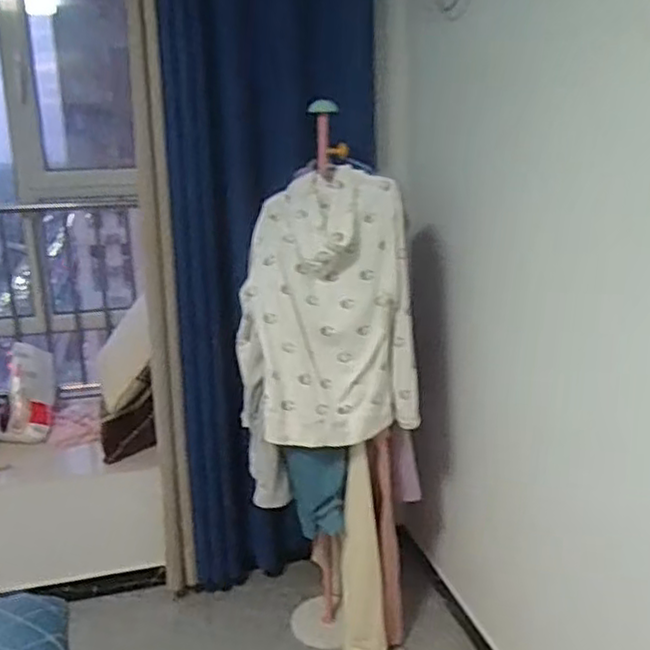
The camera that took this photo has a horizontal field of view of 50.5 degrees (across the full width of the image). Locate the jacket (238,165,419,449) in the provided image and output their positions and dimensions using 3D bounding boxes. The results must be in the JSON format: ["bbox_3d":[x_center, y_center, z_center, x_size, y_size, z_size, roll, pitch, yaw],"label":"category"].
[{"bbox_3d":[-0.009,-0.043,1.879,0.445,0.684,0.200,-6,15,-17],"label":"jacket"}]

